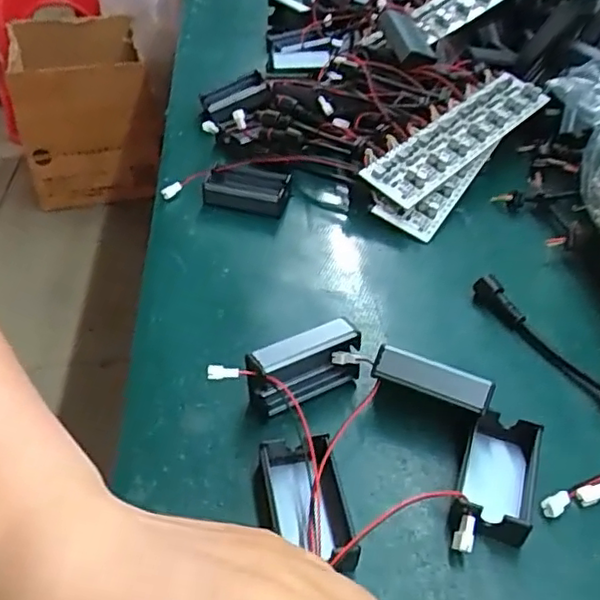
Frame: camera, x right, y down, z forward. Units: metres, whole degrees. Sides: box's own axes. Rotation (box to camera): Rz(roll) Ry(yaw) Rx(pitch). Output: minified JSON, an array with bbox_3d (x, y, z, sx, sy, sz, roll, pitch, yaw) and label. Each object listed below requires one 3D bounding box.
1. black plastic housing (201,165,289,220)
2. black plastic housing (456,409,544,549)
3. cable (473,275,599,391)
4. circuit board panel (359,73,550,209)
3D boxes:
[{"bbox_3d":[-0.034,-0.072,0.415,0.053,0.020,0.033,9,42,6],"label":"black plastic housing"},{"bbox_3d":[0.084,0.073,0.262,0.031,0.016,0.051,18,44,15],"label":"black plastic housing"},{"bbox_3d":[0.130,0.021,0.321,0.012,0.016,0.105,-21,47,-25],"label":"cable"},{"bbox_3d":[0.113,-0.117,0.440,0.165,0.008,0.040,-37,71,-27],"label":"circuit board panel"}]

